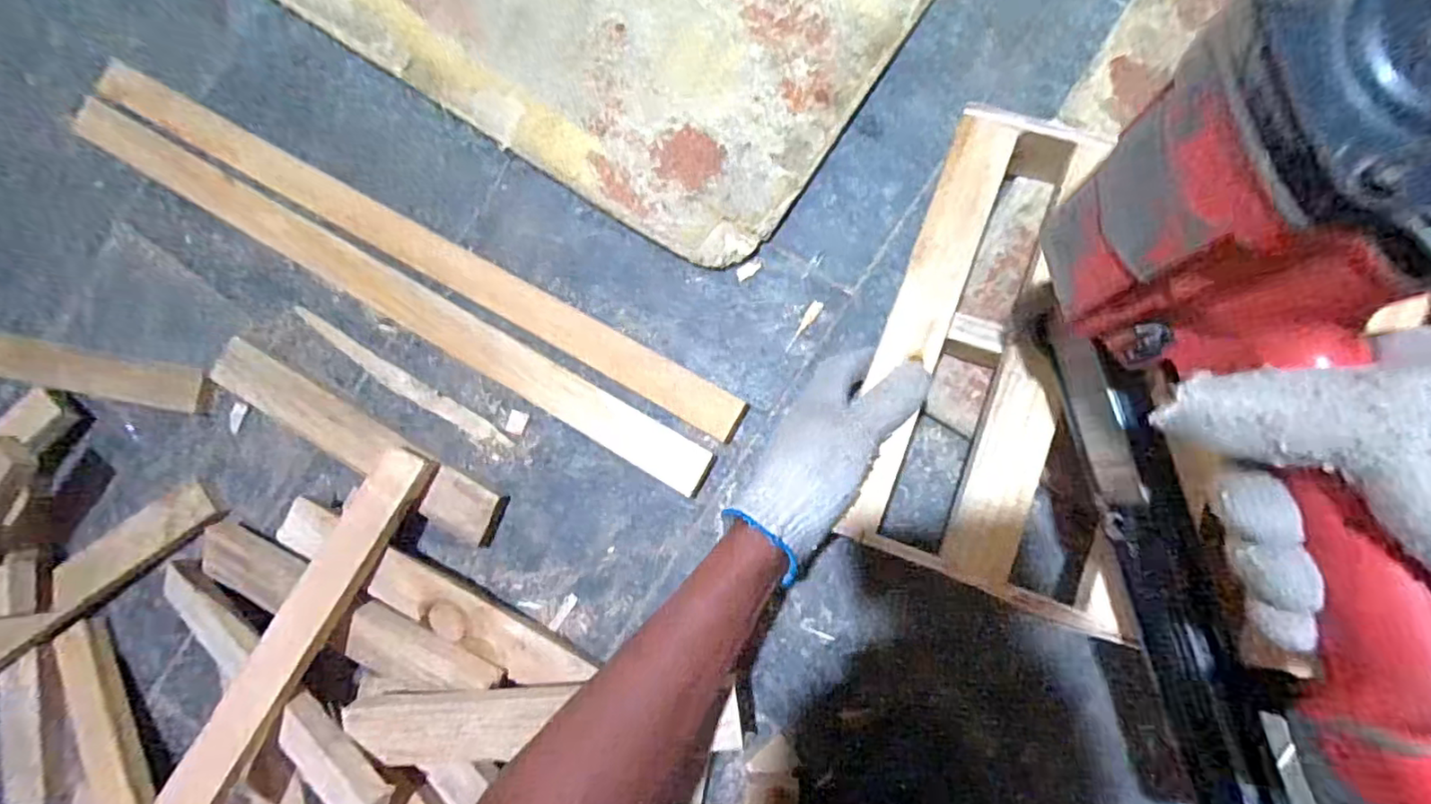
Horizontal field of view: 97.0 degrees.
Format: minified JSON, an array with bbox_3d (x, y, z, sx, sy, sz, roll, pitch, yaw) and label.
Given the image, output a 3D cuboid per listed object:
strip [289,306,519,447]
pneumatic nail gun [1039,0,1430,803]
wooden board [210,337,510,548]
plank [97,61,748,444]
[{"bbox_3d":[-0.265,-0.018,0.531,0.220,0.007,0.018,30,90,9],"label":"strip"},{"bbox_3d":[0.207,0.048,0.229,0.076,0.185,0.321,-12,84,7],"label":"pneumatic nail gun"},{"bbox_3d":[-0.296,0.031,0.517,0.272,0.030,0.045,29,90,9],"label":"wooden board"},{"bbox_3d":[-0.262,-0.136,0.530,0.641,0.021,0.037,29,90,9],"label":"plank"}]

